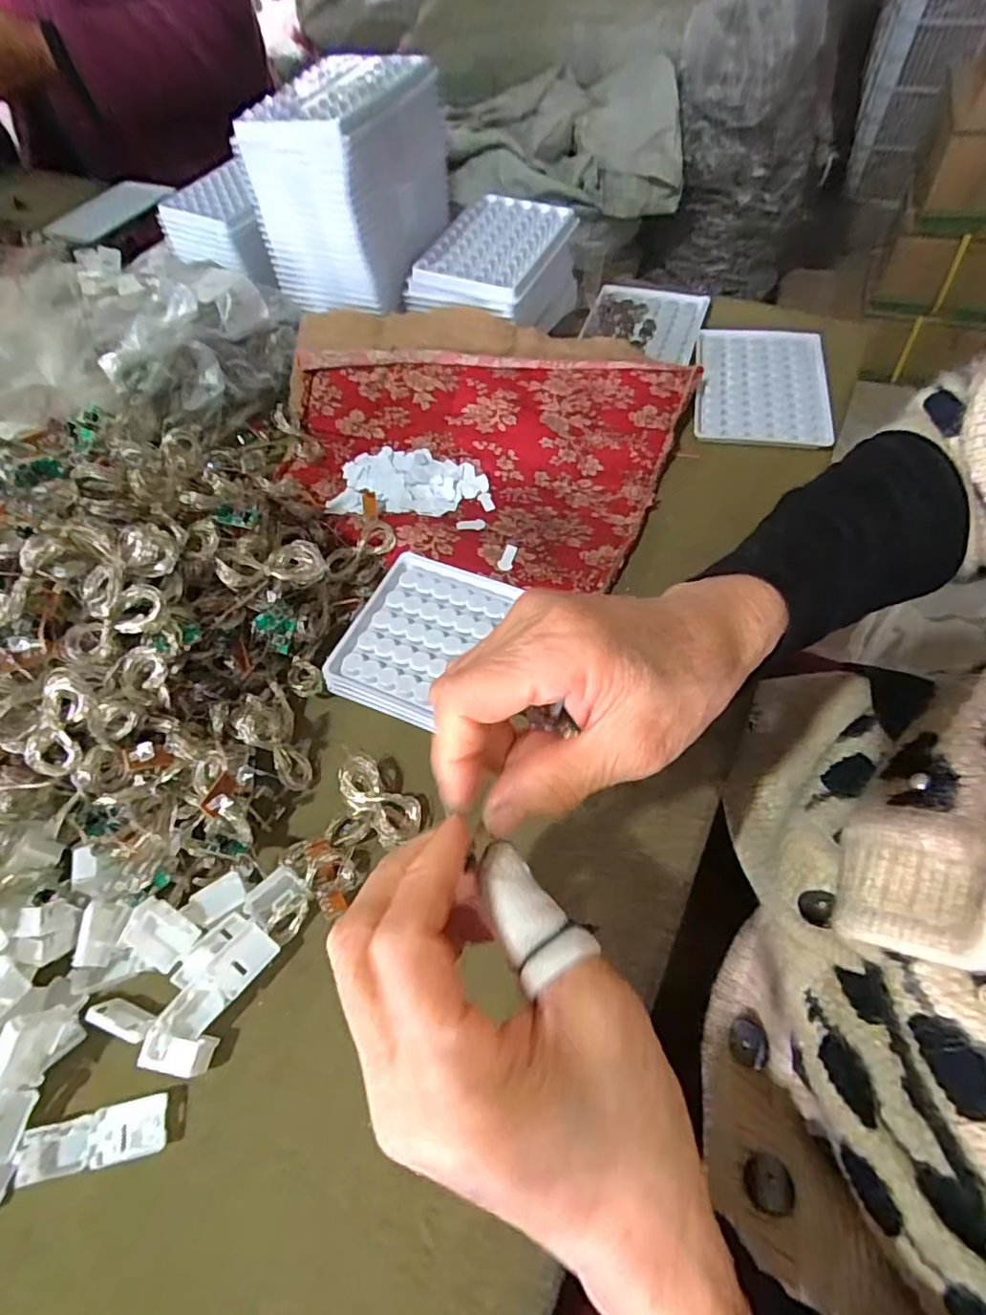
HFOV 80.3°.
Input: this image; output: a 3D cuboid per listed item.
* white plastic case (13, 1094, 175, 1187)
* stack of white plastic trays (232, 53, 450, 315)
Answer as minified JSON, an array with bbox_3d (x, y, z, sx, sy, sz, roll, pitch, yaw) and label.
[{"bbox_3d":[-0.161,0.196,0.238,0.055,0.007,0.020,-13,59,-4],"label":"white plastic case"},{"bbox_3d":[-0.104,-0.356,0.441,0.102,0.113,0.136,16,62,13],"label":"stack of white plastic trays"}]

